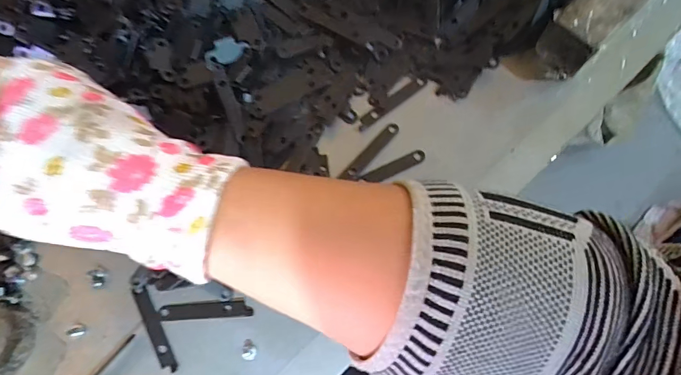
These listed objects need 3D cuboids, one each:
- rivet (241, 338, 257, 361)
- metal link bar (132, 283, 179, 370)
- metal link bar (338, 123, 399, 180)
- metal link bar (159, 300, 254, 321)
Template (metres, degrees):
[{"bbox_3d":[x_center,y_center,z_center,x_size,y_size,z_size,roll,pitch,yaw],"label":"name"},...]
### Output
[{"bbox_3d":[-0.050,0.089,0.215,0.008,0.004,0.011,6,77,6],"label":"rivet"},{"bbox_3d":[-0.106,0.079,0.221,0.009,0.004,0.051,-28,76,-3],"label":"metal link bar"},{"bbox_3d":[0.019,-0.023,0.241,0.009,0.004,0.044,41,82,12],"label":"metal link bar"},{"bbox_3d":[-0.076,0.070,0.222,0.052,0.004,0.009,-5,76,3],"label":"metal link bar"}]

